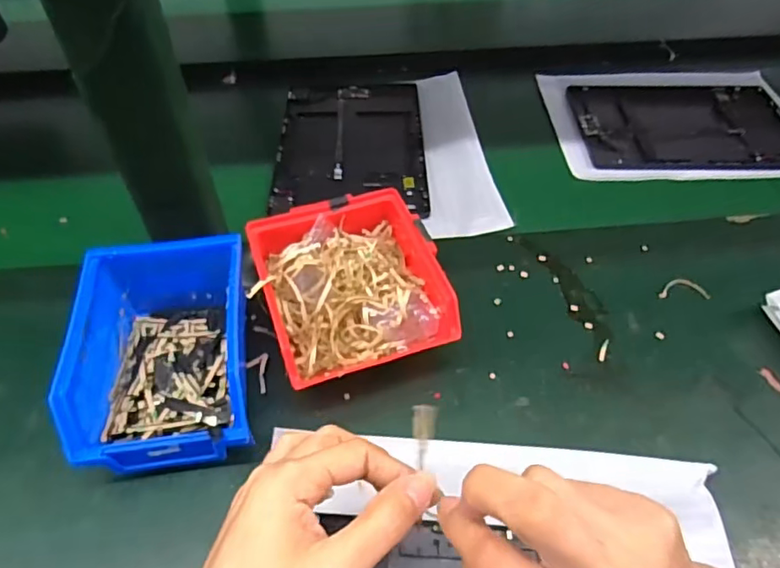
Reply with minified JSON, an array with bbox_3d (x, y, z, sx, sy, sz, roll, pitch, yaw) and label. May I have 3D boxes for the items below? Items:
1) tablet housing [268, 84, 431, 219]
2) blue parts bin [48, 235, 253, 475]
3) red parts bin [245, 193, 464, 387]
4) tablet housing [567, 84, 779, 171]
[{"bbox_3d":[-0.041,-0.154,0.601,0.153,0.008,0.224,-1,50,-1],"label":"tablet housing"},{"bbox_3d":[-0.151,0.037,0.388,0.106,0.077,0.174,-6,50,-6],"label":"blue parts bin"},{"bbox_3d":[-0.029,0.007,0.414,0.120,0.071,0.130,-15,52,-13],"label":"red parts bin"},{"bbox_3d":[0.332,-0.183,0.627,0.234,0.009,0.167,1,50,0],"label":"tablet housing"}]

